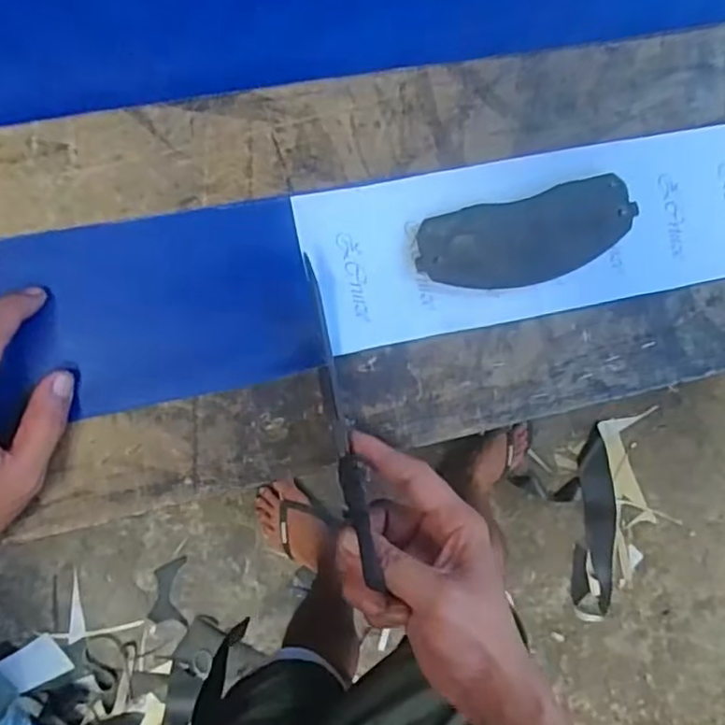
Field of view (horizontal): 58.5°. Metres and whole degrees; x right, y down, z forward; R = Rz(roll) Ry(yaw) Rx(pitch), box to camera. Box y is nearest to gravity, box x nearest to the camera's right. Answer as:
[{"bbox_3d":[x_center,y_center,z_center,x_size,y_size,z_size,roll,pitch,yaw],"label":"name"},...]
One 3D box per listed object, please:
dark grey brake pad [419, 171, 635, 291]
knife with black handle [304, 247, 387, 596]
[{"bbox_3d":[0.107,-0.079,0.417,0.141,0.011,0.055,-15,93,-8],"label":"dark grey brake pad"},{"bbox_3d":[-0.013,0.027,0.380,0.015,0.036,0.200,-9,67,-8],"label":"knife with black handle"}]

